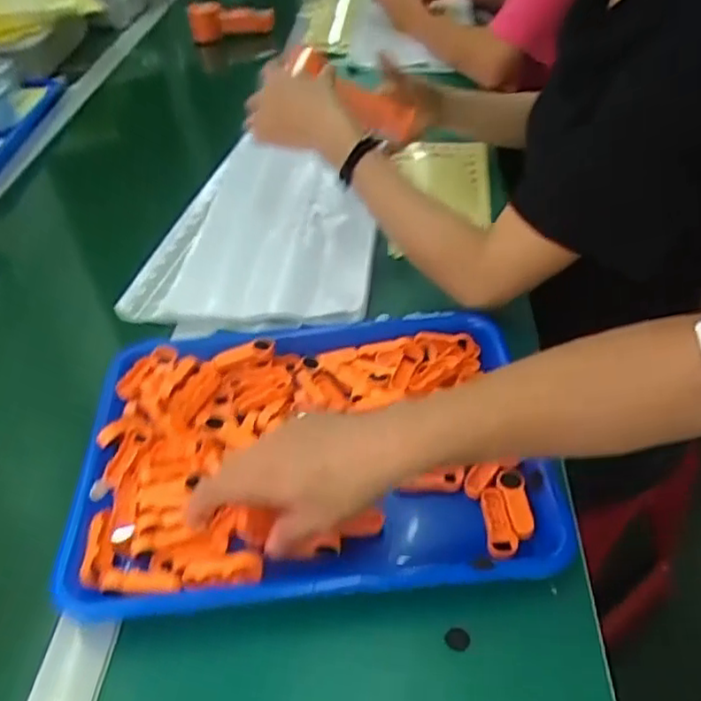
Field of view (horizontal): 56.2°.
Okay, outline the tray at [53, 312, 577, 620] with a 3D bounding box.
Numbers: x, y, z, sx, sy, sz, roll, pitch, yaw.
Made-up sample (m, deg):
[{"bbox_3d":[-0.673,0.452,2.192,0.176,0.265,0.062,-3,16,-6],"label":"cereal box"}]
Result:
[{"bbox_3d":[-0.028,0.066,0.491,0.328,0.042,0.246,-5,49,-2],"label":"tray"}]

